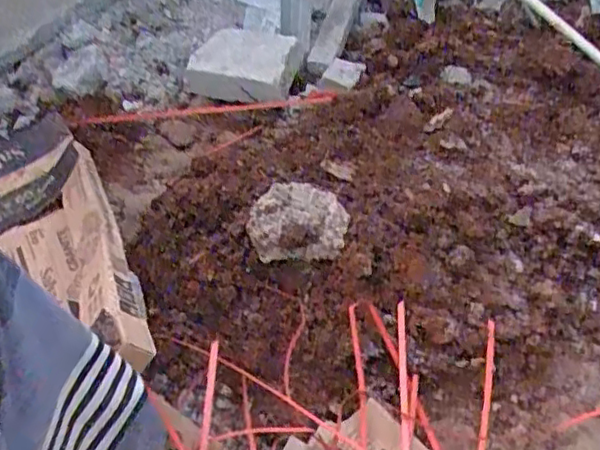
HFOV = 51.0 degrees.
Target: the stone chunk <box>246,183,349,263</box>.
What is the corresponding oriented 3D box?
[{"bbox_3d":[0.000,-0.008,0.887,0.133,0.053,0.123,6,47,11],"label":"stone chunk"}]

